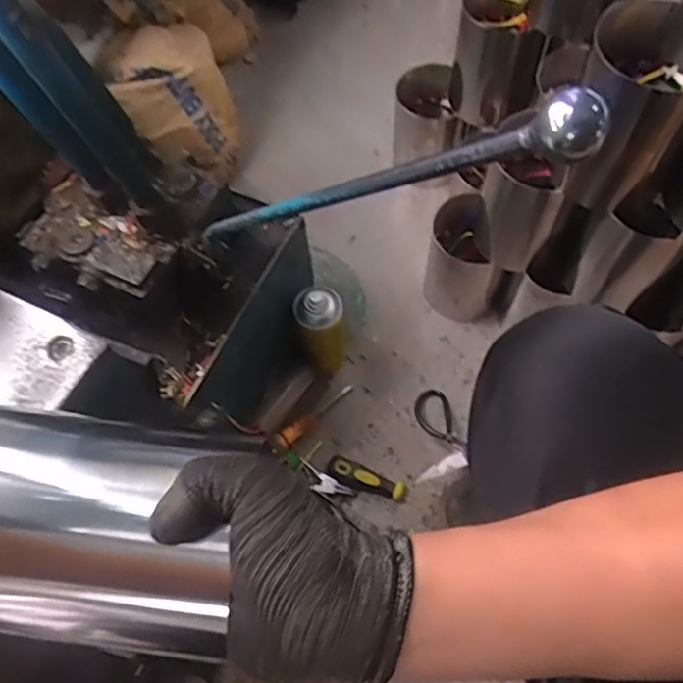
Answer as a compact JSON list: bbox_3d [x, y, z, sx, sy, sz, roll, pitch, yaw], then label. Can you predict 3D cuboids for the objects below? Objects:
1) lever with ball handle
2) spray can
[{"bbox_3d":[-0.008,-0.093,0.408,0.025,0.402,0.023,48,68,-25],"label":"lever with ball handle"},{"bbox_3d":[-0.027,-0.018,0.862,0.060,0.184,0.064,-1,64,2],"label":"spray can"}]

